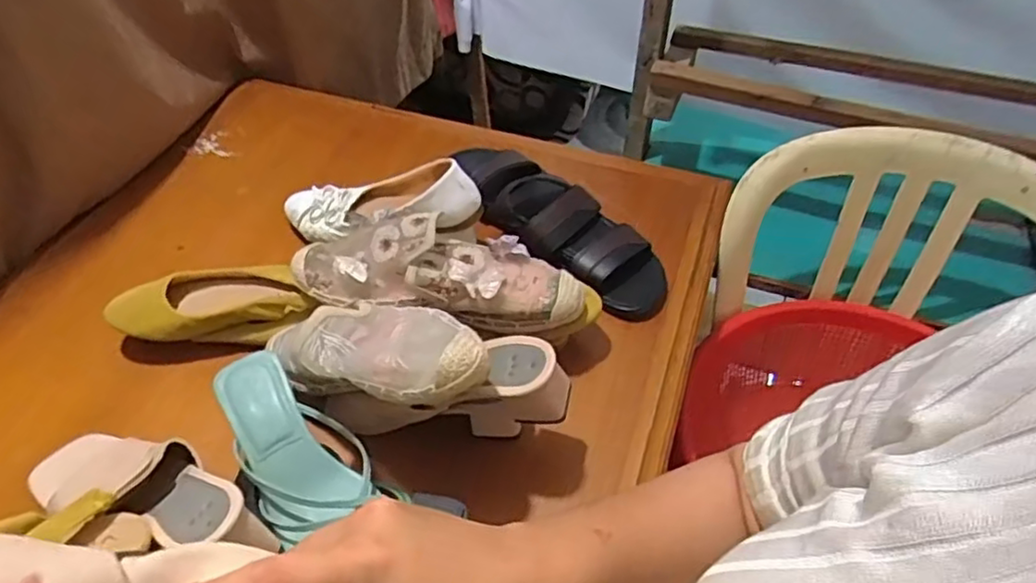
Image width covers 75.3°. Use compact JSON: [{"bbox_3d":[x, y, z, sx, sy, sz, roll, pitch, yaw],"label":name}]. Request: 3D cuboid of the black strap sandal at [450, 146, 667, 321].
[{"bbox_3d":[0.044,-0.079,0.790,0.297,0.051,0.117,40,58,16],"label":"black strap sandal"}]

